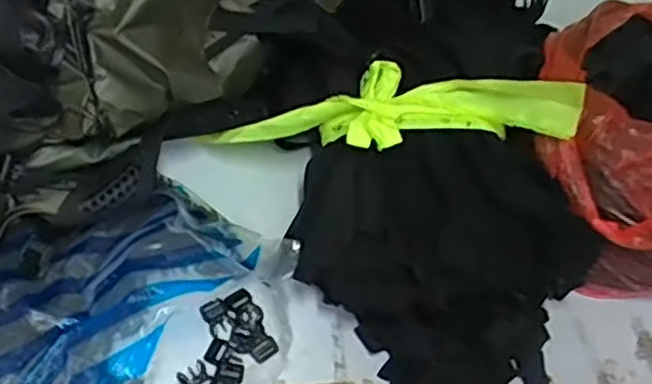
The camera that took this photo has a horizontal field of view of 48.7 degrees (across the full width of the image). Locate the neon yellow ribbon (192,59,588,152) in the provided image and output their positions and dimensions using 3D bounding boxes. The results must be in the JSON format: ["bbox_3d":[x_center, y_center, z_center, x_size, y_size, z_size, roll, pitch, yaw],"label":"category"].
[{"bbox_3d":[0.045,-0.061,0.617,0.326,0.061,0.088,-3,48,15],"label":"neon yellow ribbon"}]

